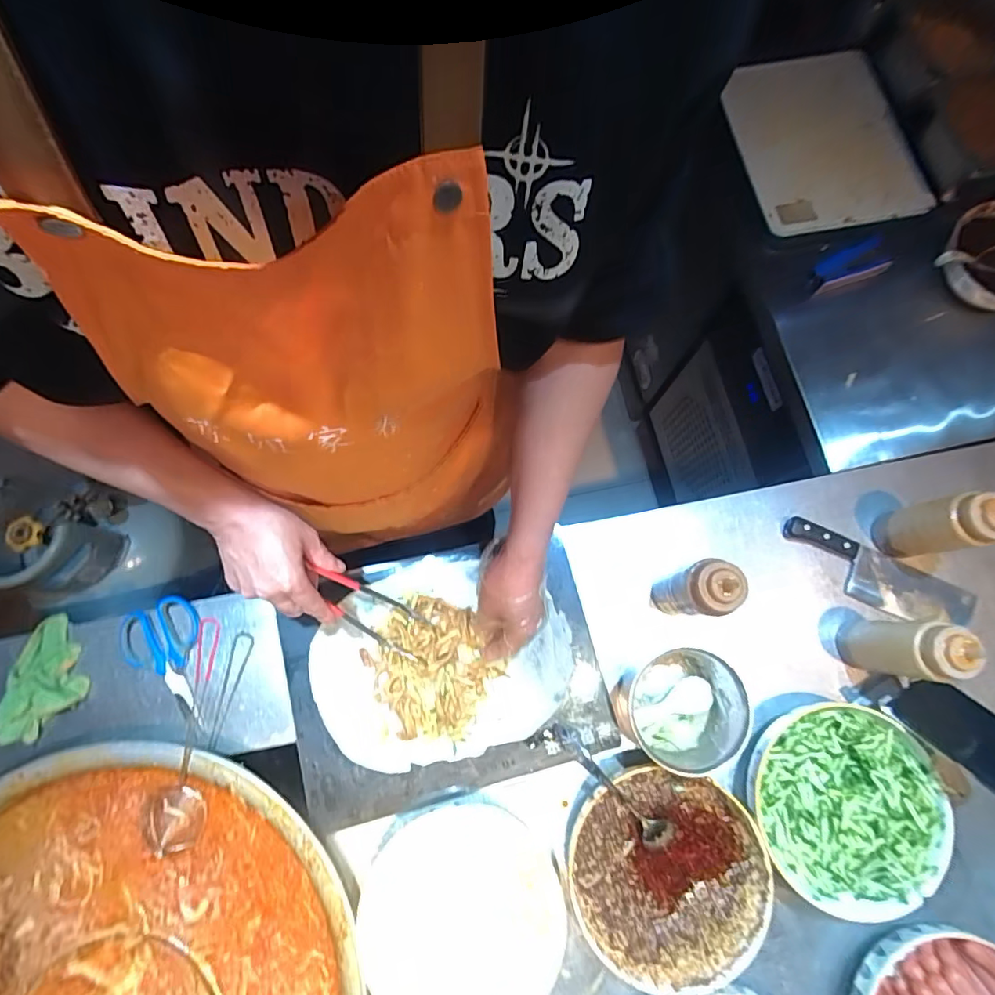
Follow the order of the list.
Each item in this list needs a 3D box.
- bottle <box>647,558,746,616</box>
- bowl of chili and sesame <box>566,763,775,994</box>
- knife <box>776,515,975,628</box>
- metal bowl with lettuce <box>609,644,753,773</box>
[{"bbox_3d":[0.241,0.117,0.649,0.055,0.171,0.062,-24,78,-7],"label":"bottle"},{"bbox_3d":[0.198,0.441,0.622,0.219,0.046,0.218,0,77,-1],"label":"bowl of chili and sesame"},{"bbox_3d":[0.523,0.113,0.727,0.265,0.021,0.074,25,78,5],"label":"knife"},{"bbox_3d":[0.232,0.271,0.663,0.139,0.102,0.126,-39,80,-9],"label":"metal bowl with lettuce"}]

